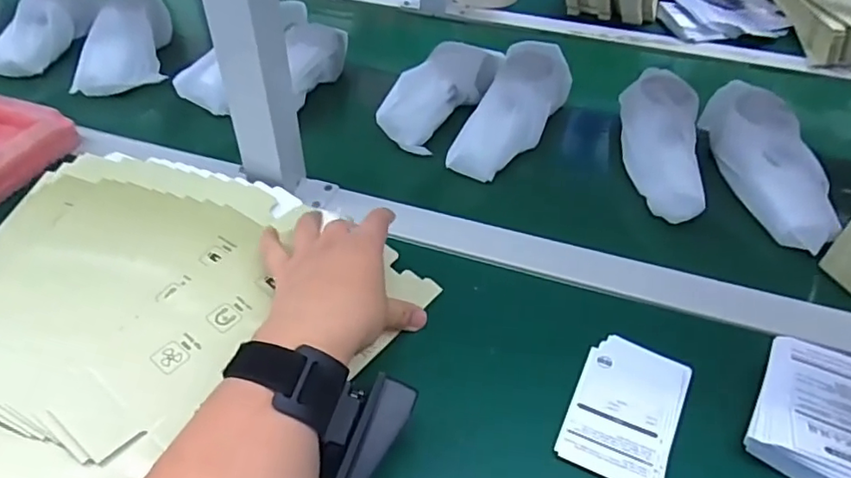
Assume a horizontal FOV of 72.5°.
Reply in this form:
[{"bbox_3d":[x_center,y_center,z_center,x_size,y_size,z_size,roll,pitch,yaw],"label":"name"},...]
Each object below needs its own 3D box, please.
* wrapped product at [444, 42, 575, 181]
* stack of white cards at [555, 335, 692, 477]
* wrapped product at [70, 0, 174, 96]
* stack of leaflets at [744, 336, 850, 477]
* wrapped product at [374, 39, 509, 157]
[{"bbox_3d":[0.094,-0.135,0.589,0.070,0.057,0.208,17,46,16],"label":"wrapped product"},{"bbox_3d":[0.128,0.106,0.371,0.063,0.005,0.103,20,47,19],"label":"stack of white cards"},{"bbox_3d":[-0.341,-0.225,0.677,0.082,0.045,0.170,3,57,1],"label":"wrapped product"},{"bbox_3d":[0.237,0.108,0.354,0.072,0.025,0.098,17,46,16],"label":"stack of leaflets"},{"bbox_3d":[0.021,-0.153,0.599,0.053,0.064,0.166,23,48,21],"label":"wrapped product"}]

